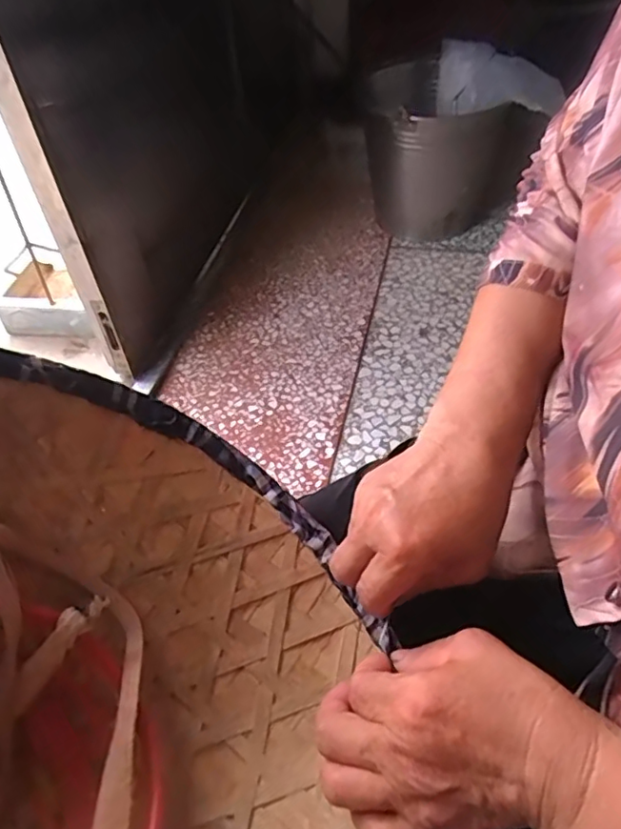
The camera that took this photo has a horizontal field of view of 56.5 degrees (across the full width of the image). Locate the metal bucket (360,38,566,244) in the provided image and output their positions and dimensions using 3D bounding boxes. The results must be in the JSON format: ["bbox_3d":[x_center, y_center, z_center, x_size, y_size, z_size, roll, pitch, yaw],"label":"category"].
[{"bbox_3d":[0.302,-0.577,1.274,0.325,0.320,0.317,-7,48,-1],"label":"metal bucket"}]

